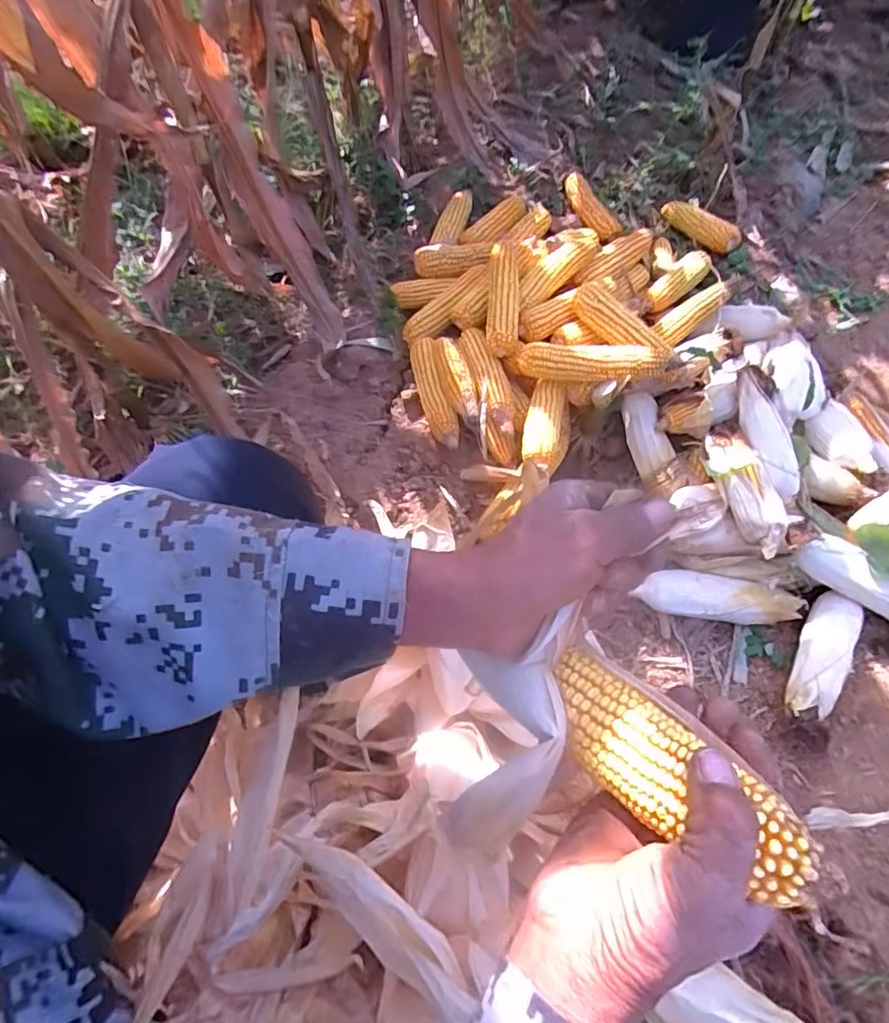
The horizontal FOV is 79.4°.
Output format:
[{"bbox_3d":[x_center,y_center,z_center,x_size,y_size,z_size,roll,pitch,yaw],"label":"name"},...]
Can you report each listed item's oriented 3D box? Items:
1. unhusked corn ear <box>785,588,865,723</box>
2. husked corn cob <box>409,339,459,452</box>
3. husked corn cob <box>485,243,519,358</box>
[{"bbox_3d":[0.495,0.187,0.702,0.051,0.042,0.187,33,69,17],"label":"unhusked corn ear"},{"bbox_3d":[-0.018,-0.206,0.920,0.050,0.043,0.213,-16,77,-7],"label":"husked corn cob"},{"bbox_3d":[0.098,-0.363,0.903,0.056,0.044,0.202,0,79,2],"label":"husked corn cob"}]

